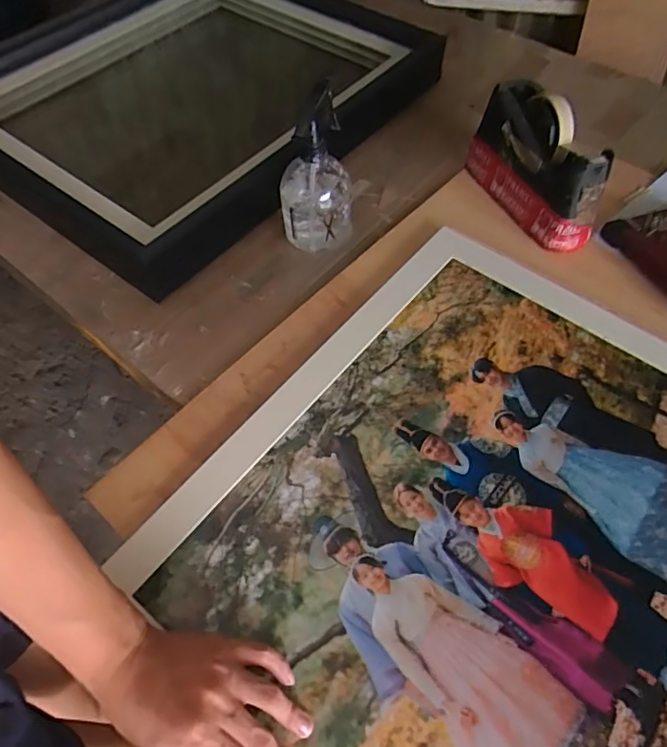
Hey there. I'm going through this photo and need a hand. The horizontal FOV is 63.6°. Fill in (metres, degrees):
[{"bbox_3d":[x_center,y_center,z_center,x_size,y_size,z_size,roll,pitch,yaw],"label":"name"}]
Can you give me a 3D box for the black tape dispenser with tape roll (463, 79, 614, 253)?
[{"bbox_3d":[0.254,-0.264,0.675,0.074,0.116,0.210,-21,60,-13],"label":"black tape dispenser with tape roll"}]

